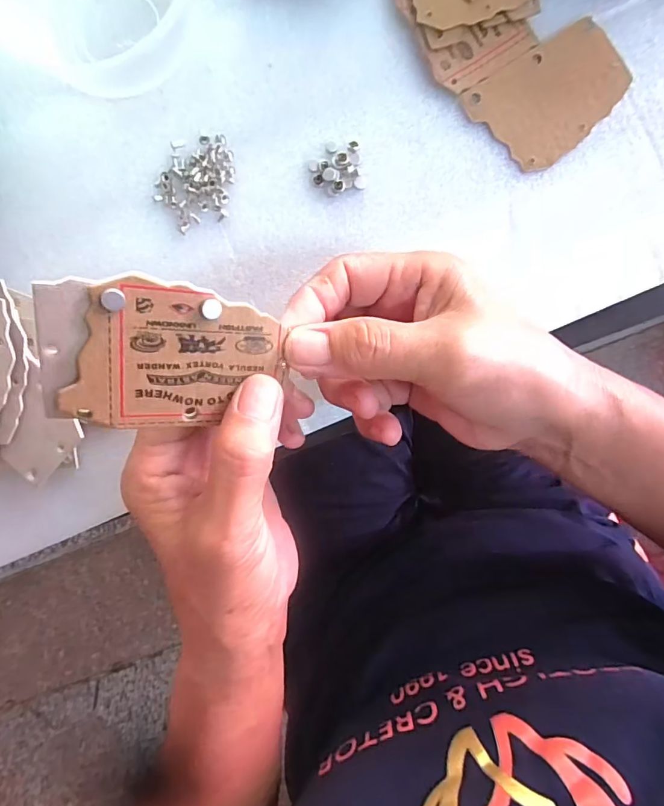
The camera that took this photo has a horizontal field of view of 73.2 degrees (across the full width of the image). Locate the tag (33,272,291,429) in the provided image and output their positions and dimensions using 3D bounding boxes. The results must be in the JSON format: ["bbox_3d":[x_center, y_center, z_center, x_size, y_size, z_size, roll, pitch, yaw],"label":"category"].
[{"bbox_3d":[-0.057,-0.016,0.158,0.078,0.005,0.053,-1,118,-25],"label":"tag"}]

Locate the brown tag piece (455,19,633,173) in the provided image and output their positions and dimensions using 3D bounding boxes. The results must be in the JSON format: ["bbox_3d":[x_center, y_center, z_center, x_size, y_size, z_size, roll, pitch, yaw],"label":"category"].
[{"bbox_3d":[0.116,-0.160,0.235,0.077,0.004,0.055,-31,92,4],"label":"brown tag piece"}]

